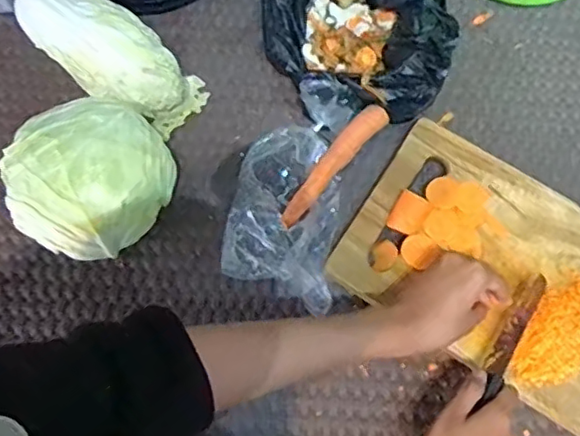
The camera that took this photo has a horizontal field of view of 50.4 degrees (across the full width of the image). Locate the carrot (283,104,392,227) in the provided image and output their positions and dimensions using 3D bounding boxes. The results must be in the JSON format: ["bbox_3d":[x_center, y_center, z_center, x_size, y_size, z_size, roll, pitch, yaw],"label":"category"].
[{"bbox_3d":[0.043,-0.055,0.637,0.028,0.022,0.159,40,75,12],"label":"carrot"}]

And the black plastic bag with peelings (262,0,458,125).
[{"bbox_3d":[0.075,-0.209,0.661,0.200,0.075,0.168,16,72,5],"label":"black plastic bag with peelings"}]

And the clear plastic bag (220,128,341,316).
[{"bbox_3d":[-0.006,-0.007,0.606,0.107,0.035,0.177,5,71,2],"label":"clear plastic bag"}]

